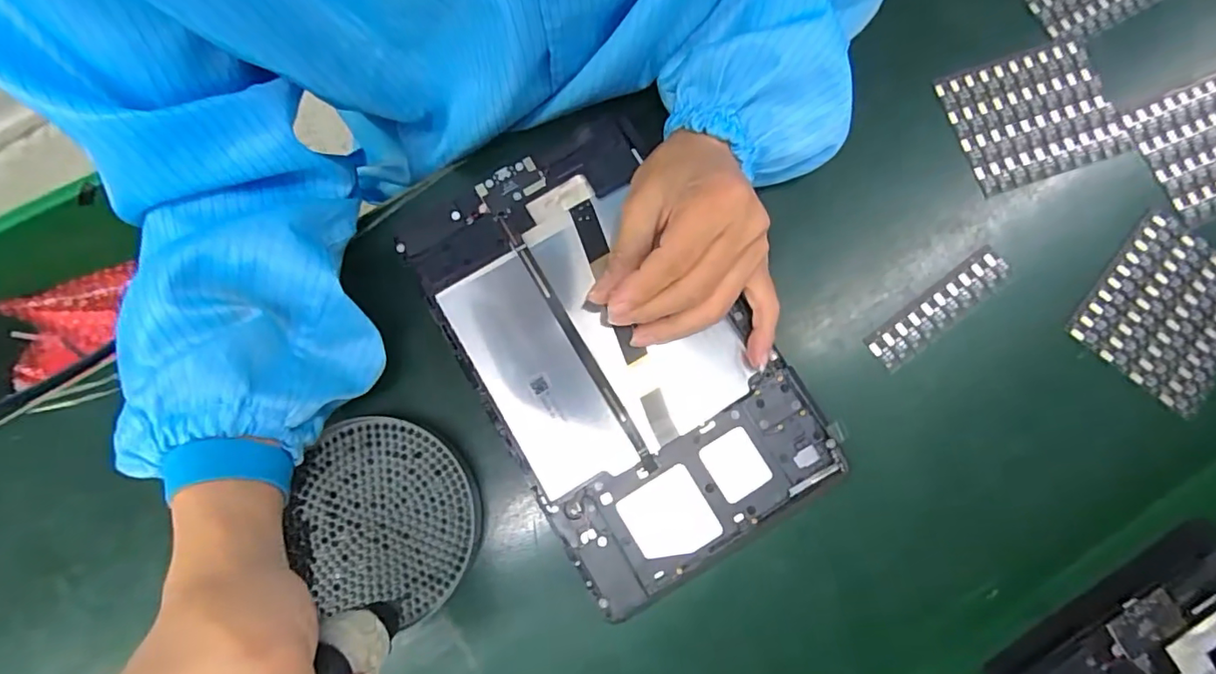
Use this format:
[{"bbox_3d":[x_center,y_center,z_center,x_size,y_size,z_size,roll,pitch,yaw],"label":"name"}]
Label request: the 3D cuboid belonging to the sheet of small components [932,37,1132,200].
[{"bbox_3d":[0.274,-0.145,0.360,0.100,0.006,0.086,-18,80,-3],"label":"sheet of small components"}]

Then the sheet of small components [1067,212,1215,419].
[{"bbox_3d":[0.341,-0.016,0.336,0.084,0.004,0.100,40,82,7],"label":"sheet of small components"}]

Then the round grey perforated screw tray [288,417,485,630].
[{"bbox_3d":[-0.126,0.100,0.315,0.104,0.007,0.104,0,79,0],"label":"round grey perforated screw tray"}]

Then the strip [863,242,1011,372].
[{"bbox_3d":[0.201,-0.017,0.337,0.099,0.005,0.023,-36,81,-6],"label":"strip"}]

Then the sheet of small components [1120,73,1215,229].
[{"bbox_3d":[0.396,-0.126,0.357,0.101,0.008,0.085,-21,80,-4],"label":"sheet of small components"}]

